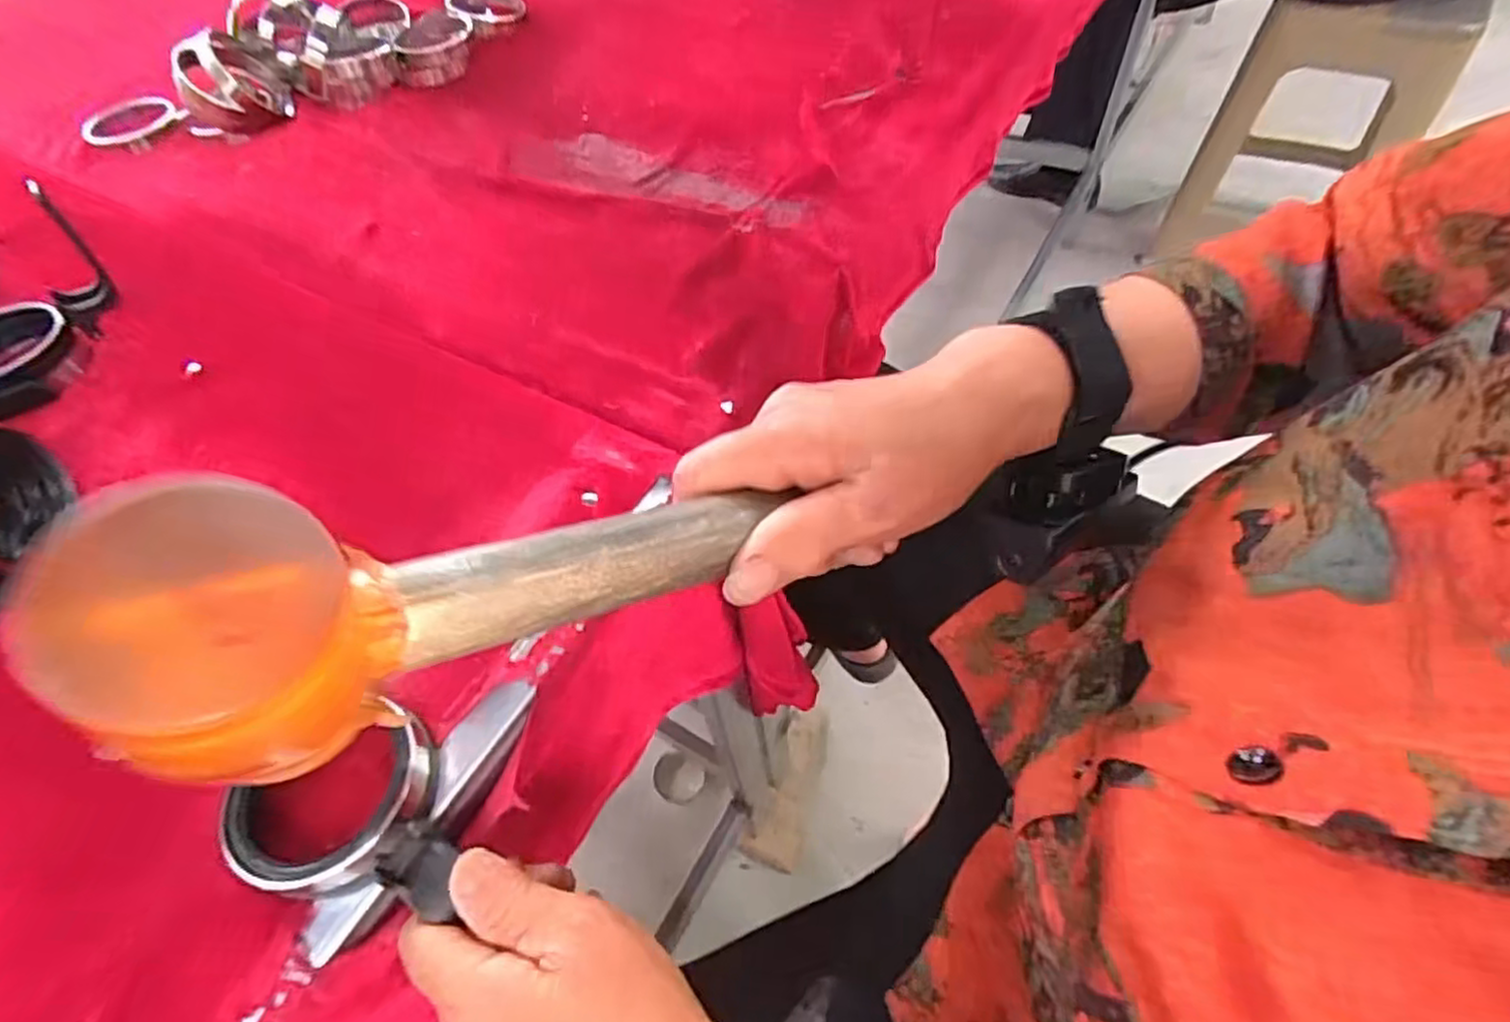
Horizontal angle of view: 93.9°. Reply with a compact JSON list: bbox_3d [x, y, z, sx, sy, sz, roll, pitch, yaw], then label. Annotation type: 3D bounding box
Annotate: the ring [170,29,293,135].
[{"bbox_3d":[-0.428,-0.348,0.572,0.065,0.059,0.072,-7,56,0],"label":"ring"}]

